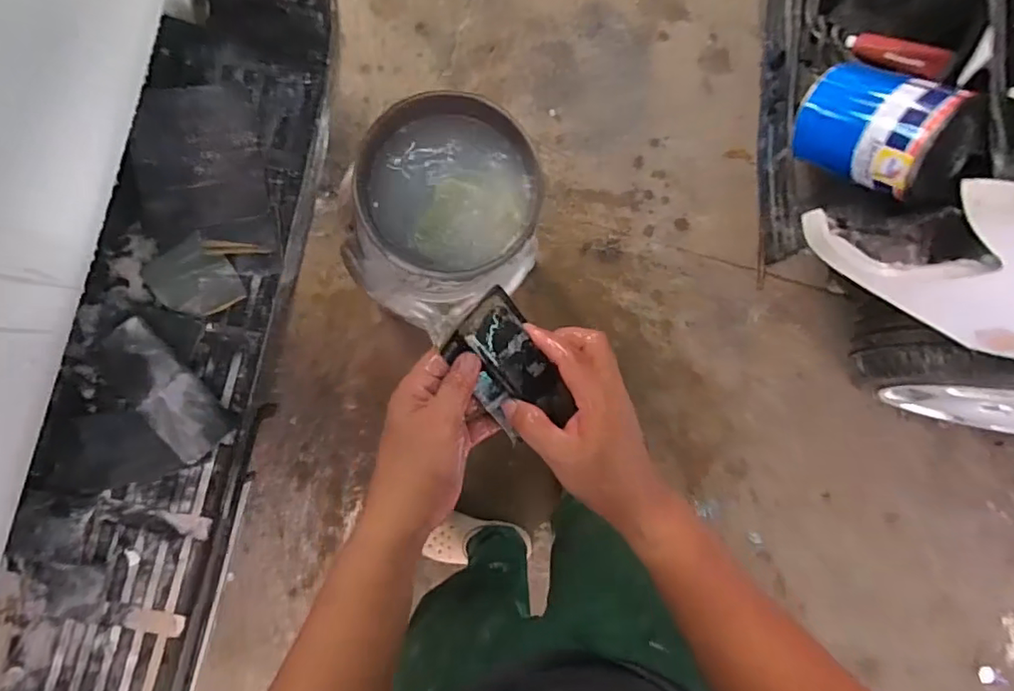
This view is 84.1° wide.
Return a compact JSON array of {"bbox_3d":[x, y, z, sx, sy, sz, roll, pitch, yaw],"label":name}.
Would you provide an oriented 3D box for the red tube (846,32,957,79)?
[{"bbox_3d":[0.643,-0.479,0.928,0.160,0.038,0.028,36,84,29],"label":"red tube"}]

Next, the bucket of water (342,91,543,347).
[{"bbox_3d":[-0.110,-0.186,0.820,0.264,0.248,0.267,39,85,-2],"label":"bucket of water"}]

